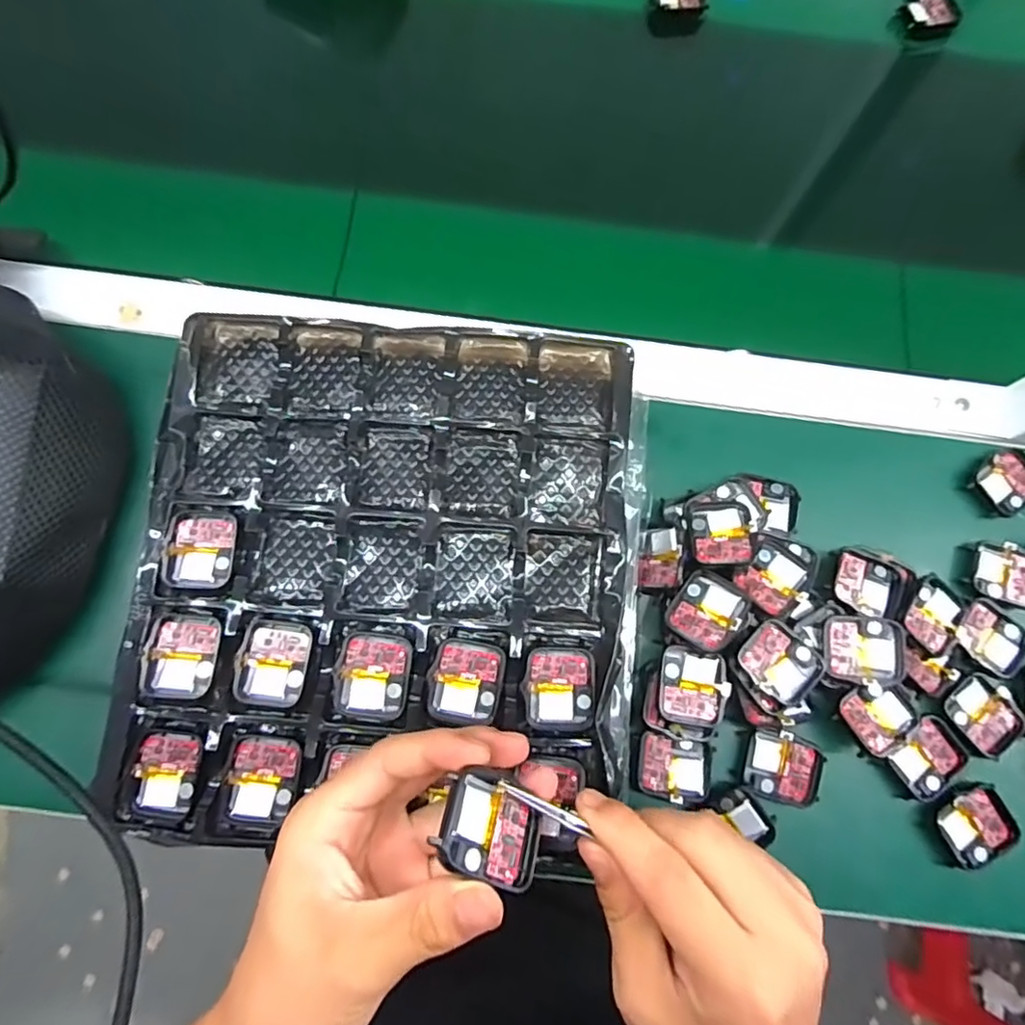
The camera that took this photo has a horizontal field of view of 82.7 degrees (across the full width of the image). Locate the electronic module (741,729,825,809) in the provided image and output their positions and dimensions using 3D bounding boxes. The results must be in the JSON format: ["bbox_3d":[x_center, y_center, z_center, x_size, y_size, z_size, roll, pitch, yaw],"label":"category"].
[{"bbox_3d":[0.158,0.149,0.340,0.041,0.009,0.038,19,76,3],"label":"electronic module"}]

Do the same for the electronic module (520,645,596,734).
[{"bbox_3d":[0.025,0.093,0.307,0.037,0.005,0.042,4,76,-1],"label":"electronic module"}]

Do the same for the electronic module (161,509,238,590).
[{"bbox_3d":[-0.167,0.020,0.314,0.036,0.007,0.043,2,76,-1],"label":"electronic module"}]

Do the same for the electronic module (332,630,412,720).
[{"bbox_3d":[-0.072,0.083,0.299,0.036,0.006,0.042,6,76,0],"label":"electronic module"}]

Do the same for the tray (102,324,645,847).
[{"bbox_3d":[-0.063,0.025,0.319,0.257,0.018,0.268,1,77,1],"label":"tray"}]

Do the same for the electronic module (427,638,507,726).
[{"bbox_3d":[-0.024,0.088,0.302,0.036,0.005,0.041,12,76,1],"label":"electronic module"}]

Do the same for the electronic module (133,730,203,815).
[{"bbox_3d":[-0.173,0.131,0.292,0.033,0.008,0.039,6,76,0],"label":"electronic module"}]

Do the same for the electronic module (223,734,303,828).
[{"bbox_3d":[-0.125,0.135,0.293,0.033,0.008,0.042,7,76,0],"label":"electronic module"}]

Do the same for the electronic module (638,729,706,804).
[{"bbox_3d":[0.093,0.148,0.337,0.038,0.008,0.034,12,76,1],"label":"electronic module"}]

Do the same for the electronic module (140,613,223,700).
[{"bbox_3d":[-0.171,0.075,0.302,0.038,0.005,0.041,3,76,-1],"label":"electronic module"}]

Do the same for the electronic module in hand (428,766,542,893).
[{"bbox_3d":[-0.007,0.121,0.223,0.045,0.005,0.037,39,43,-20],"label":"electronic module in hand"}]

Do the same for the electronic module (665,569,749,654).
[{"bbox_3d":[0.112,0.057,0.335,0.038,0.007,0.040,34,79,29],"label":"electronic module"}]

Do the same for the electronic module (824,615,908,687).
[{"bbox_3d":[0.206,0.080,0.342,0.042,0.012,0.037,3,77,15],"label":"electronic module"}]

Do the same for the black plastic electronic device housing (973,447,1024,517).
[{"bbox_3d":[0.329,-0.020,0.385,0.046,0.006,0.038,-37,80,-10],"label":"black plastic electronic device housing"}]

